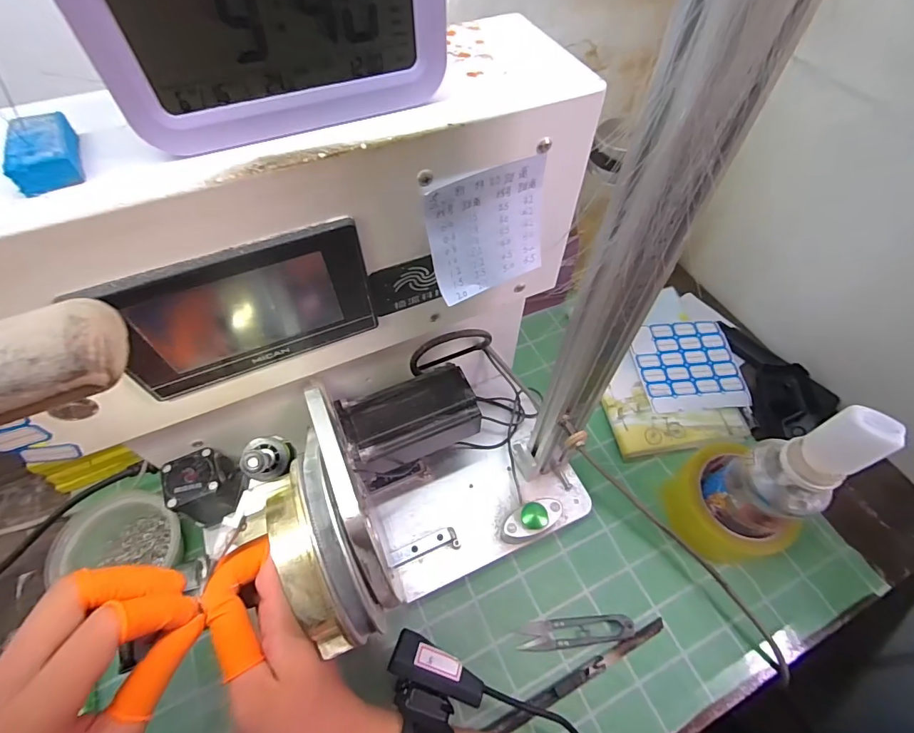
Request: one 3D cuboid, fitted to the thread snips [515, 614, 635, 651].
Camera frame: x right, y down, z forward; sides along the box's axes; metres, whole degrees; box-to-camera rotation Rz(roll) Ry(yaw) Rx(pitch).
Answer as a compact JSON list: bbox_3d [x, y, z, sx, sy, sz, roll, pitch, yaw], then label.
[{"bbox_3d":[0.103,0.230,0.391,0.097,0.010,0.023,-3,57,-3],"label":"thread snips"}]

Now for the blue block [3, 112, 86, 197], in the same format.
[{"bbox_3d":[-0.168,-0.087,0.184,0.025,0.013,0.035,-26,61,-17],"label":"blue block"}]

